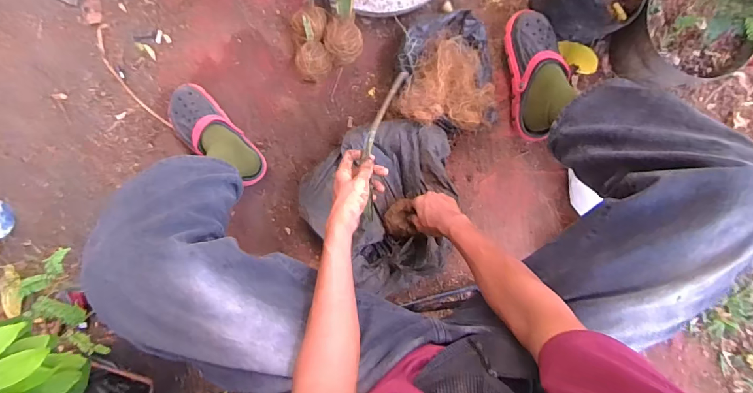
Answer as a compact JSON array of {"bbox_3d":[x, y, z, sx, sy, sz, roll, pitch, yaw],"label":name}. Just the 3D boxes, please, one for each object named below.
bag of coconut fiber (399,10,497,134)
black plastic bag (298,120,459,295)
[{"bbox_3d":[0.146,-0.246,0.825,0.202,0.117,0.224,0,83,4],"label":"bag of coconut fiber"},{"bbox_3d":[0.001,0.025,0.836,0.325,0.089,0.342,-8,83,3],"label":"black plastic bag"}]

